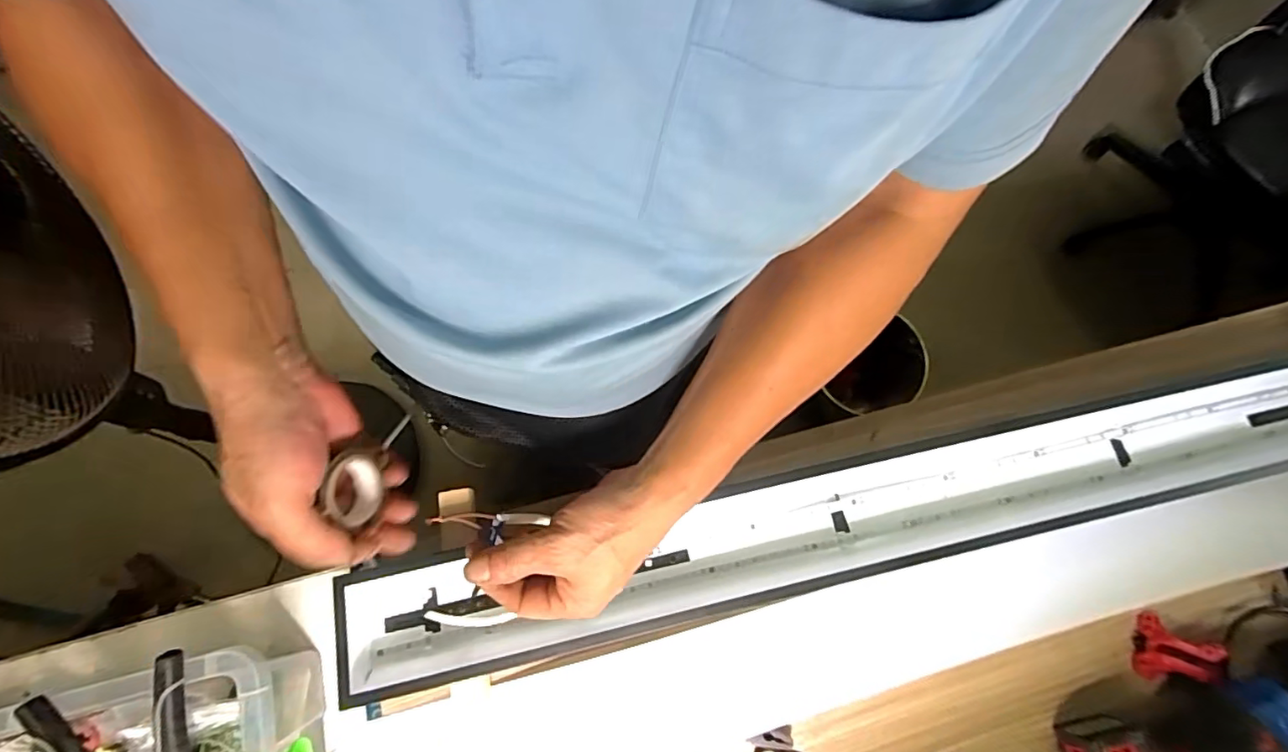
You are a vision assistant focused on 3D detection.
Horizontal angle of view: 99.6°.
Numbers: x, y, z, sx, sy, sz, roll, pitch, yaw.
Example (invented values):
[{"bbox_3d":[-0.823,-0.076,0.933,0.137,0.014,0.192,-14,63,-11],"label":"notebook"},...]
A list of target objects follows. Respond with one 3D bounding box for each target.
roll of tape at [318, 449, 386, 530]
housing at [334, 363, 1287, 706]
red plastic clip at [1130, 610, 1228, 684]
[{"bbox_3d":[-0.191,0.072,0.355,0.017,0.040,0.049,-1,74,-2],"label":"roll of tape"},{"bbox_3d":[0.328,0.101,0.518,1.182,0.066,0.105,-12,75,-5],"label":"housing"},{"bbox_3d":[0.499,0.259,0.509,0.060,0.034,0.057,16,74,3],"label":"red plastic clip"}]

